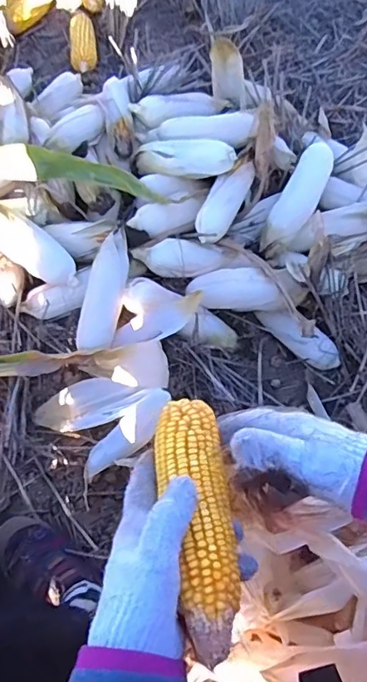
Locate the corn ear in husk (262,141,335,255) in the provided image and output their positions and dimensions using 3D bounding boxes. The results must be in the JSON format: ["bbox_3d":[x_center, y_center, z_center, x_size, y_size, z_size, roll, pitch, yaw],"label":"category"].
[{"bbox_3d":[0.206,-0.251,0.949,0.065,0.046,0.233,23,69,13],"label":"corn ear in husk"}]

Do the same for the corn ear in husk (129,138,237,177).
[{"bbox_3d":[-0.001,-0.317,0.940,0.185,0.048,0.057,2,66,4],"label":"corn ear in husk"}]

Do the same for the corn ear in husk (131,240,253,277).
[{"bbox_3d":[0.013,-0.138,0.888,0.190,0.045,0.049,2,66,4],"label":"corn ear in husk"}]

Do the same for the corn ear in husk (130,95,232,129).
[{"bbox_3d":[0.001,-0.449,1.034,0.204,0.052,0.064,-12,66,-2],"label":"corn ear in husk"}]

